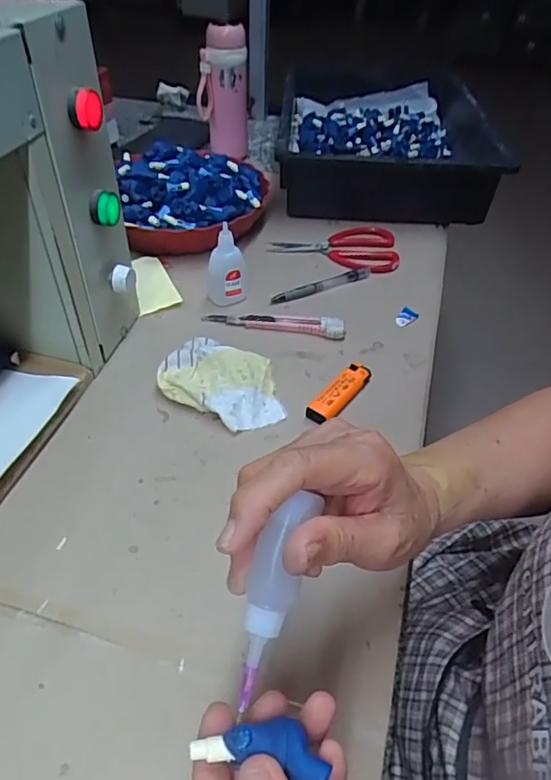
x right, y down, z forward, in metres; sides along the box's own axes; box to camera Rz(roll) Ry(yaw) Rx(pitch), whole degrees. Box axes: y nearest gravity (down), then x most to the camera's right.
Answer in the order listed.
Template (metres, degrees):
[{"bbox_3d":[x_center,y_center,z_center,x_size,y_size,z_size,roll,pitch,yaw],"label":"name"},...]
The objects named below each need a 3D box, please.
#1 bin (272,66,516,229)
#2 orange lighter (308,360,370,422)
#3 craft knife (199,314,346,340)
[{"bbox_3d":[0.169,-0.392,0.857,0.308,0.099,0.414,4,43,1],"label":"bin"},{"bbox_3d":[0.061,0.002,0.503,0.024,0.015,0.081,30,50,24],"label":"orange lighter"},{"bbox_3d":[-0.002,-0.074,0.574,0.150,0.017,0.018,9,45,5],"label":"craft knife"}]

